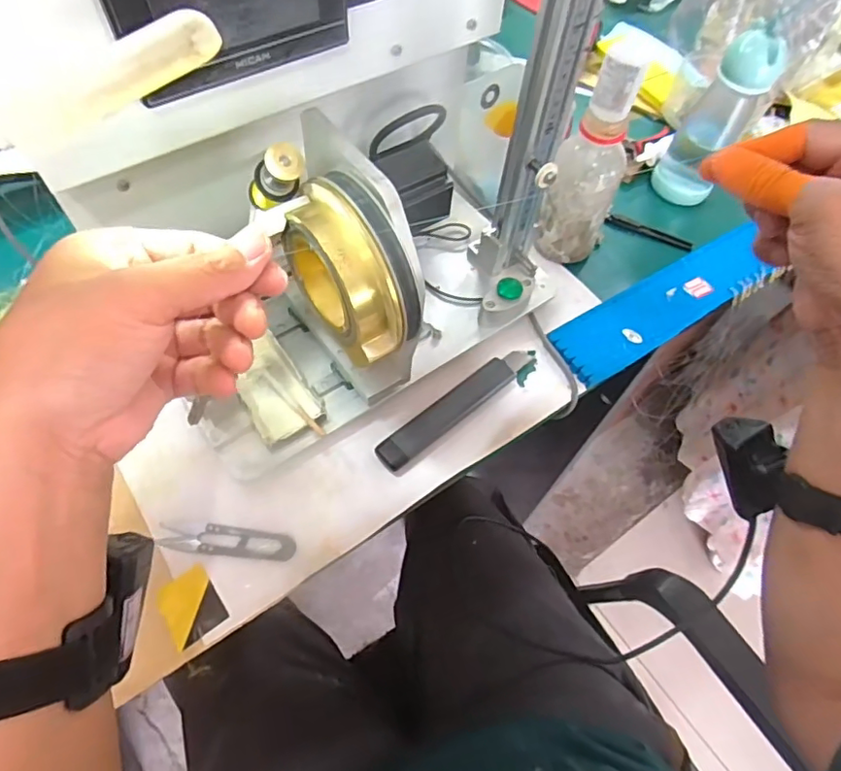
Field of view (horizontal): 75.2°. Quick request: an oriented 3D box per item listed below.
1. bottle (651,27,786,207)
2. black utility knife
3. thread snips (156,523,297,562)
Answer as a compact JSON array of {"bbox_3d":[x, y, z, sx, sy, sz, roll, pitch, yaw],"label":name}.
[{"bbox_3d":[0.302,-0.270,0.564,0.056,0.169,0.060,25,61,10],"label":"bottle"},{"bbox_3d":[0.035,0.014,0.480,0.175,0.009,0.028,-37,69,-23],"label":"black utility knife"},{"bbox_3d":[-0.145,0.117,0.410,0.100,0.005,0.021,6,59,-1],"label":"thread snips"}]

